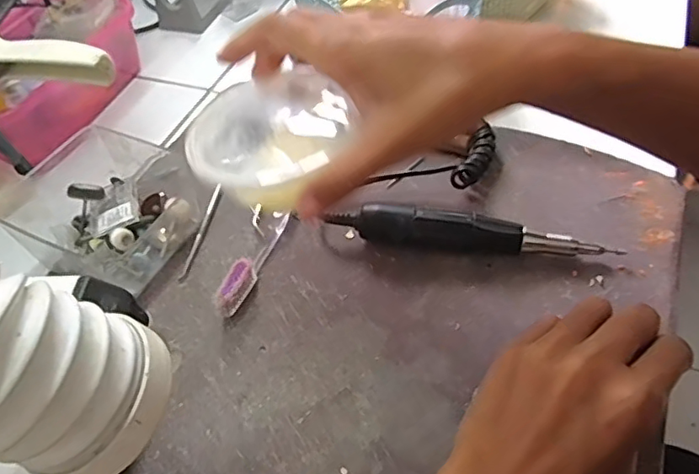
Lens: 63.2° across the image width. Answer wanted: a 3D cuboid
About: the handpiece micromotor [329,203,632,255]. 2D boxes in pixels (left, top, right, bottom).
[{"bbox_3d":[0.078,-0.003,0.373,0.182,0.021,0.022,6,52,11],"label":"handpiece micromotor"}]

